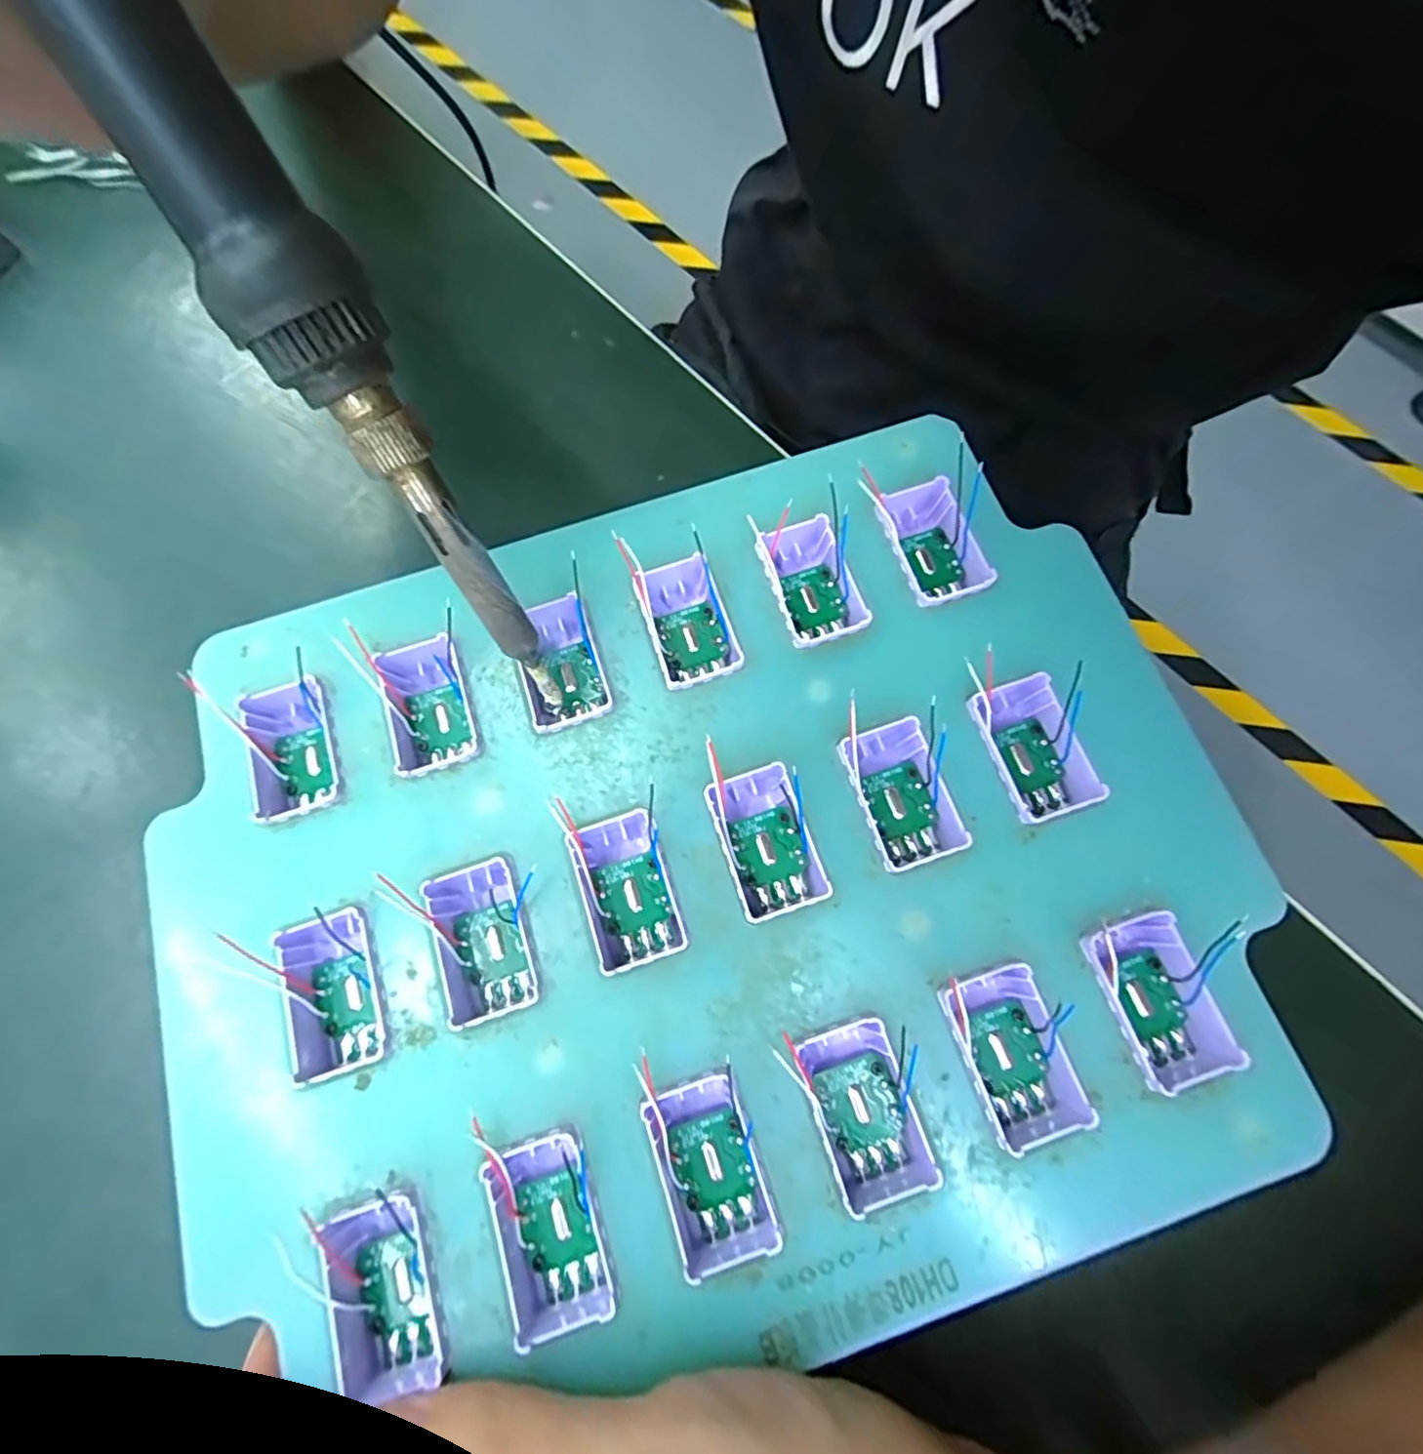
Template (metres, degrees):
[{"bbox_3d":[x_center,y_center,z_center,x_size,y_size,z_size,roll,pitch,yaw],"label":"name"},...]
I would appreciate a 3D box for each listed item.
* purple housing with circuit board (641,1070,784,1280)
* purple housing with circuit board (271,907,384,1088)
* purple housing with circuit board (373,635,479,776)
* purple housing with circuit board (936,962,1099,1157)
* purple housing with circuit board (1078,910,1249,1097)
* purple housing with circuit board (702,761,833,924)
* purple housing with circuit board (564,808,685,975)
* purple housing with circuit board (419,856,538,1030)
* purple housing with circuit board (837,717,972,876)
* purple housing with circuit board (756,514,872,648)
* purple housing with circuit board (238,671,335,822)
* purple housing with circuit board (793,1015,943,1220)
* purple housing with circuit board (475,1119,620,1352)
[{"bbox_3d":[-0.001,0.087,0.121,0.018,0.010,0.033,-19,76,-6],"label":"purple housing with circuit board"},{"bbox_3d":[-0.080,0.057,0.132,0.021,0.011,0.031,-18,76,-5],"label":"purple housing with circuit board"},{"bbox_3d":[-0.067,-0.005,0.148,0.019,0.014,0.033,-19,76,-6],"label":"purple housing with circuit board"},{"bbox_3d":[0.060,0.066,0.125,0.019,0.012,0.032,-20,76,-6],"label":"purple housing with circuit board"},{"bbox_3d":[0.090,0.056,0.127,0.020,0.015,0.032,-19,76,-5],"label":"purple housing with circuit board"},{"bbox_3d":[0.012,0.025,0.137,0.020,0.011,0.031,-18,76,-5],"label":"purple housing with circuit board"},{"bbox_3d":[-0.019,0.036,0.138,0.019,0.015,0.032,-18,76,-5],"label":"purple housing with circuit board"},{"bbox_3d":[-0.051,0.047,0.134,0.020,0.010,0.032,-17,76,-5],"label":"purple housing with circuit board"},{"bbox_3d":[0.043,0.015,0.139,0.020,0.010,0.031,-17,76,-5],"label":"purple housing with circuit board"},{"bbox_3d":[0.025,-0.036,0.153,0.020,0.010,0.033,-18,76,-5],"label":"purple housing with circuit board"},{"bbox_3d":[-0.101,0.006,0.146,0.021,0.010,0.033,-13,75,-4],"label":"purple housing with circuit board"},{"bbox_3d":[0.031,0.076,0.124,0.019,0.012,0.033,-17,76,-5],"label":"purple housing with circuit board"},{"bbox_3d":[-0.031,0.098,0.119,0.019,0.010,0.034,-18,76,-5],"label":"purple housing with circuit board"}]

